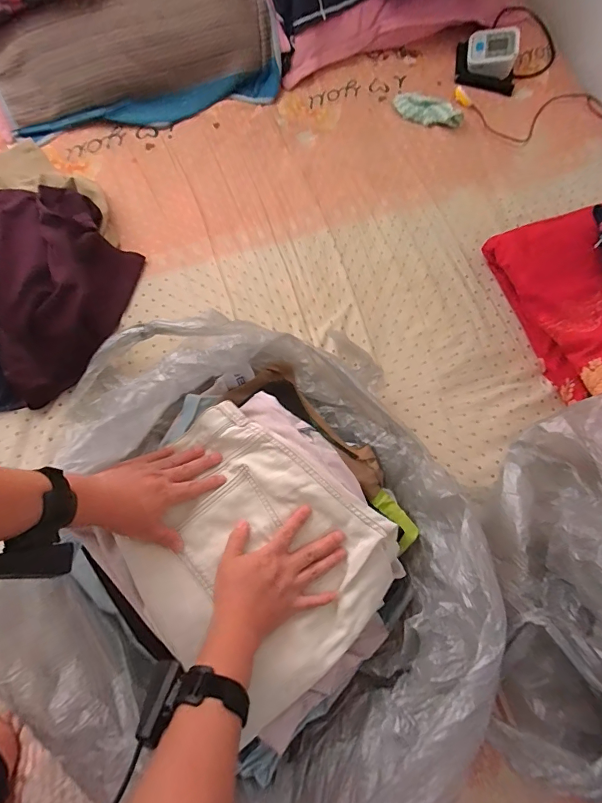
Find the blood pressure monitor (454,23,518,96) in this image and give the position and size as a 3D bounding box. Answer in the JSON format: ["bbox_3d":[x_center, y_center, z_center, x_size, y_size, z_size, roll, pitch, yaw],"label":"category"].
[{"bbox_3d":[0.489,-0.897,1.044,0.149,0.059,0.156,9,71,0],"label":"blood pressure monitor"}]

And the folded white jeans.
[{"bbox_3d":[-0.060,0.201,0.542,0.338,0.046,0.278,35,74,12],"label":"folded white jeans"}]

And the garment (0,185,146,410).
[{"bbox_3d":[-0.423,-0.219,0.751,0.220,0.134,0.428,-13,72,-6],"label":"garment"}]

